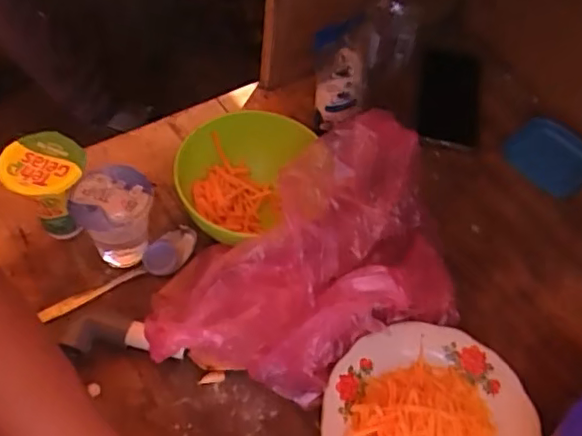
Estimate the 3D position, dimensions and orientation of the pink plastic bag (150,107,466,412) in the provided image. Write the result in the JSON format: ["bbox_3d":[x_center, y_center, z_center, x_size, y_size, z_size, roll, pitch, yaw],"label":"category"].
[{"bbox_3d":[0.019,0.041,0.527,0.295,0.135,0.175,-20,58,-17],"label":"pink plastic bag"}]

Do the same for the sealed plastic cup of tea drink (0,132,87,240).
[{"bbox_3d":[-0.228,-0.023,0.575,0.074,0.103,0.066,-21,60,-20],"label":"sealed plastic cup of tea drink"}]

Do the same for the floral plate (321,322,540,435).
[{"bbox_3d":[0.118,0.178,0.504,0.174,0.031,0.178,3,55,-4],"label":"floral plate"}]

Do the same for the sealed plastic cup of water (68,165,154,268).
[{"bbox_3d":[-0.166,0.005,0.571,0.073,0.089,0.066,-22,60,-20],"label":"sealed plastic cup of water"}]

